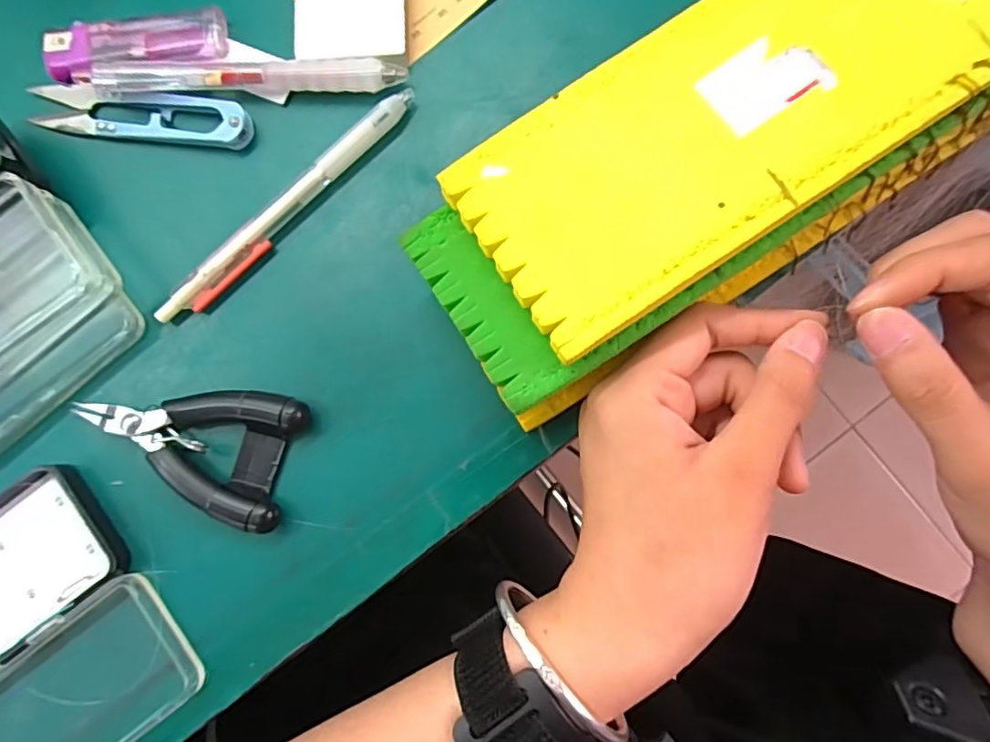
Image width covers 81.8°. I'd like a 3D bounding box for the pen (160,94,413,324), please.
[{"bbox_3d":[-0.089,-0.071,0.245,0.139,0.012,0.013,-45,85,-3],"label":"pen"}]

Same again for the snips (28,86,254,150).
[{"bbox_3d":[-0.159,-0.115,0.255,0.102,0.016,0.023,9,85,3],"label":"snips"}]

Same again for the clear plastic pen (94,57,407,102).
[{"bbox_3d":[-0.107,-0.128,0.249,0.134,0.014,0.016,0,85,2],"label":"clear plastic pen"}]

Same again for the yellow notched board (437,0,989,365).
[{"bbox_3d":[0.142,-0.128,0.193,0.334,0.011,0.080,-34,84,-1],"label":"yellow notched board"}]

